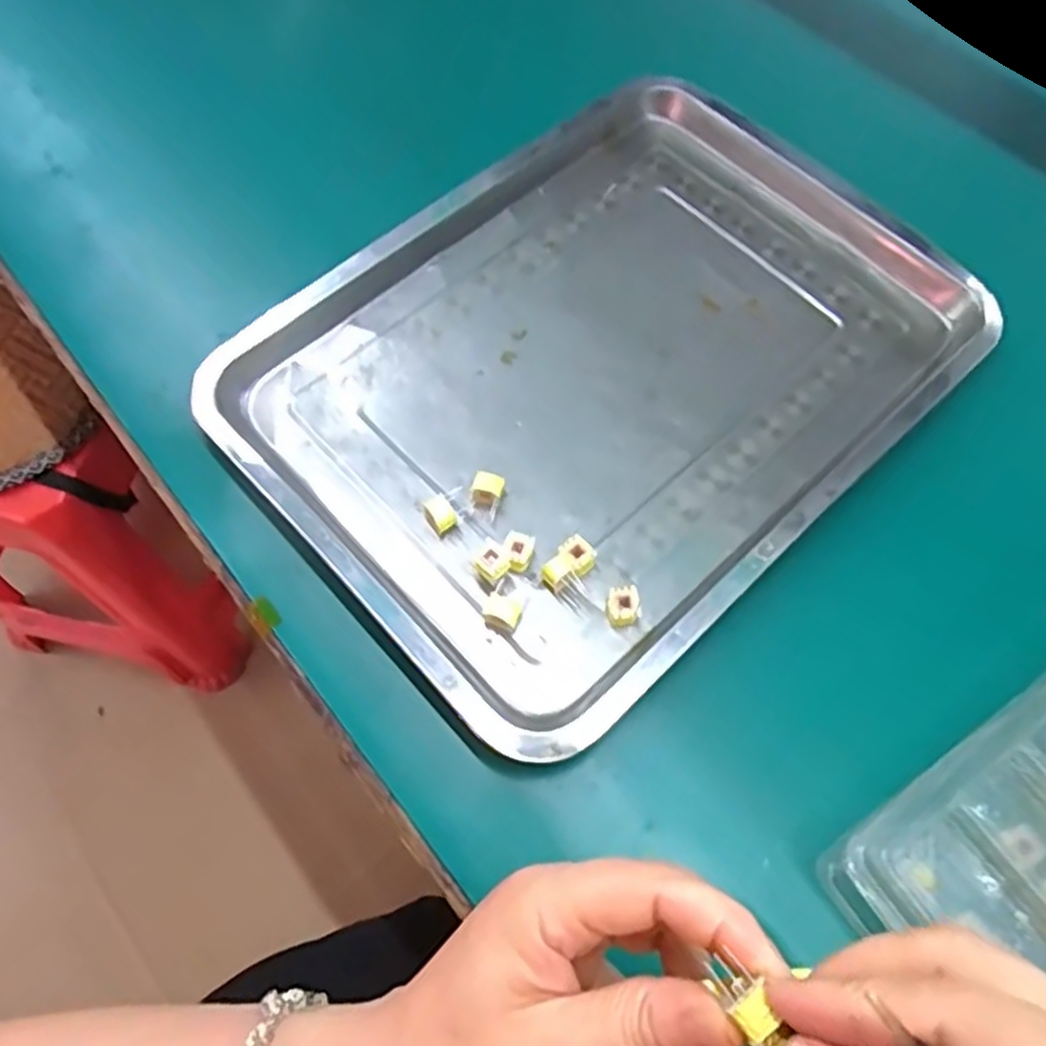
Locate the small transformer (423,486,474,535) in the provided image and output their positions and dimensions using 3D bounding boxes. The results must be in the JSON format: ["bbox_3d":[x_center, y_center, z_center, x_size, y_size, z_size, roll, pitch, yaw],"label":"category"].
[{"bbox_3d":[-0.038,-0.007,0.390,0.023,0.009,0.018,-31,69,-14],"label":"small transformer"}]

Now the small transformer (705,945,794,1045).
[{"bbox_3d":[0.059,0.127,0.202,0.011,0.009,0.020,-30,65,-16],"label":"small transformer"}]

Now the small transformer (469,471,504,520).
[{"bbox_3d":[-0.019,-0.014,0.391,0.015,0.015,0.019,12,65,5],"label":"small transformer"}]

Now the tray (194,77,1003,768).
[{"bbox_3d":[0.050,-0.098,0.439,0.403,0.038,0.298,-40,71,-17],"label":"tray"}]

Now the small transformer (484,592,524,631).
[{"bbox_3d":[-0.009,0.041,0.367,0.016,0.011,0.022,20,66,9],"label":"small transformer"}]

